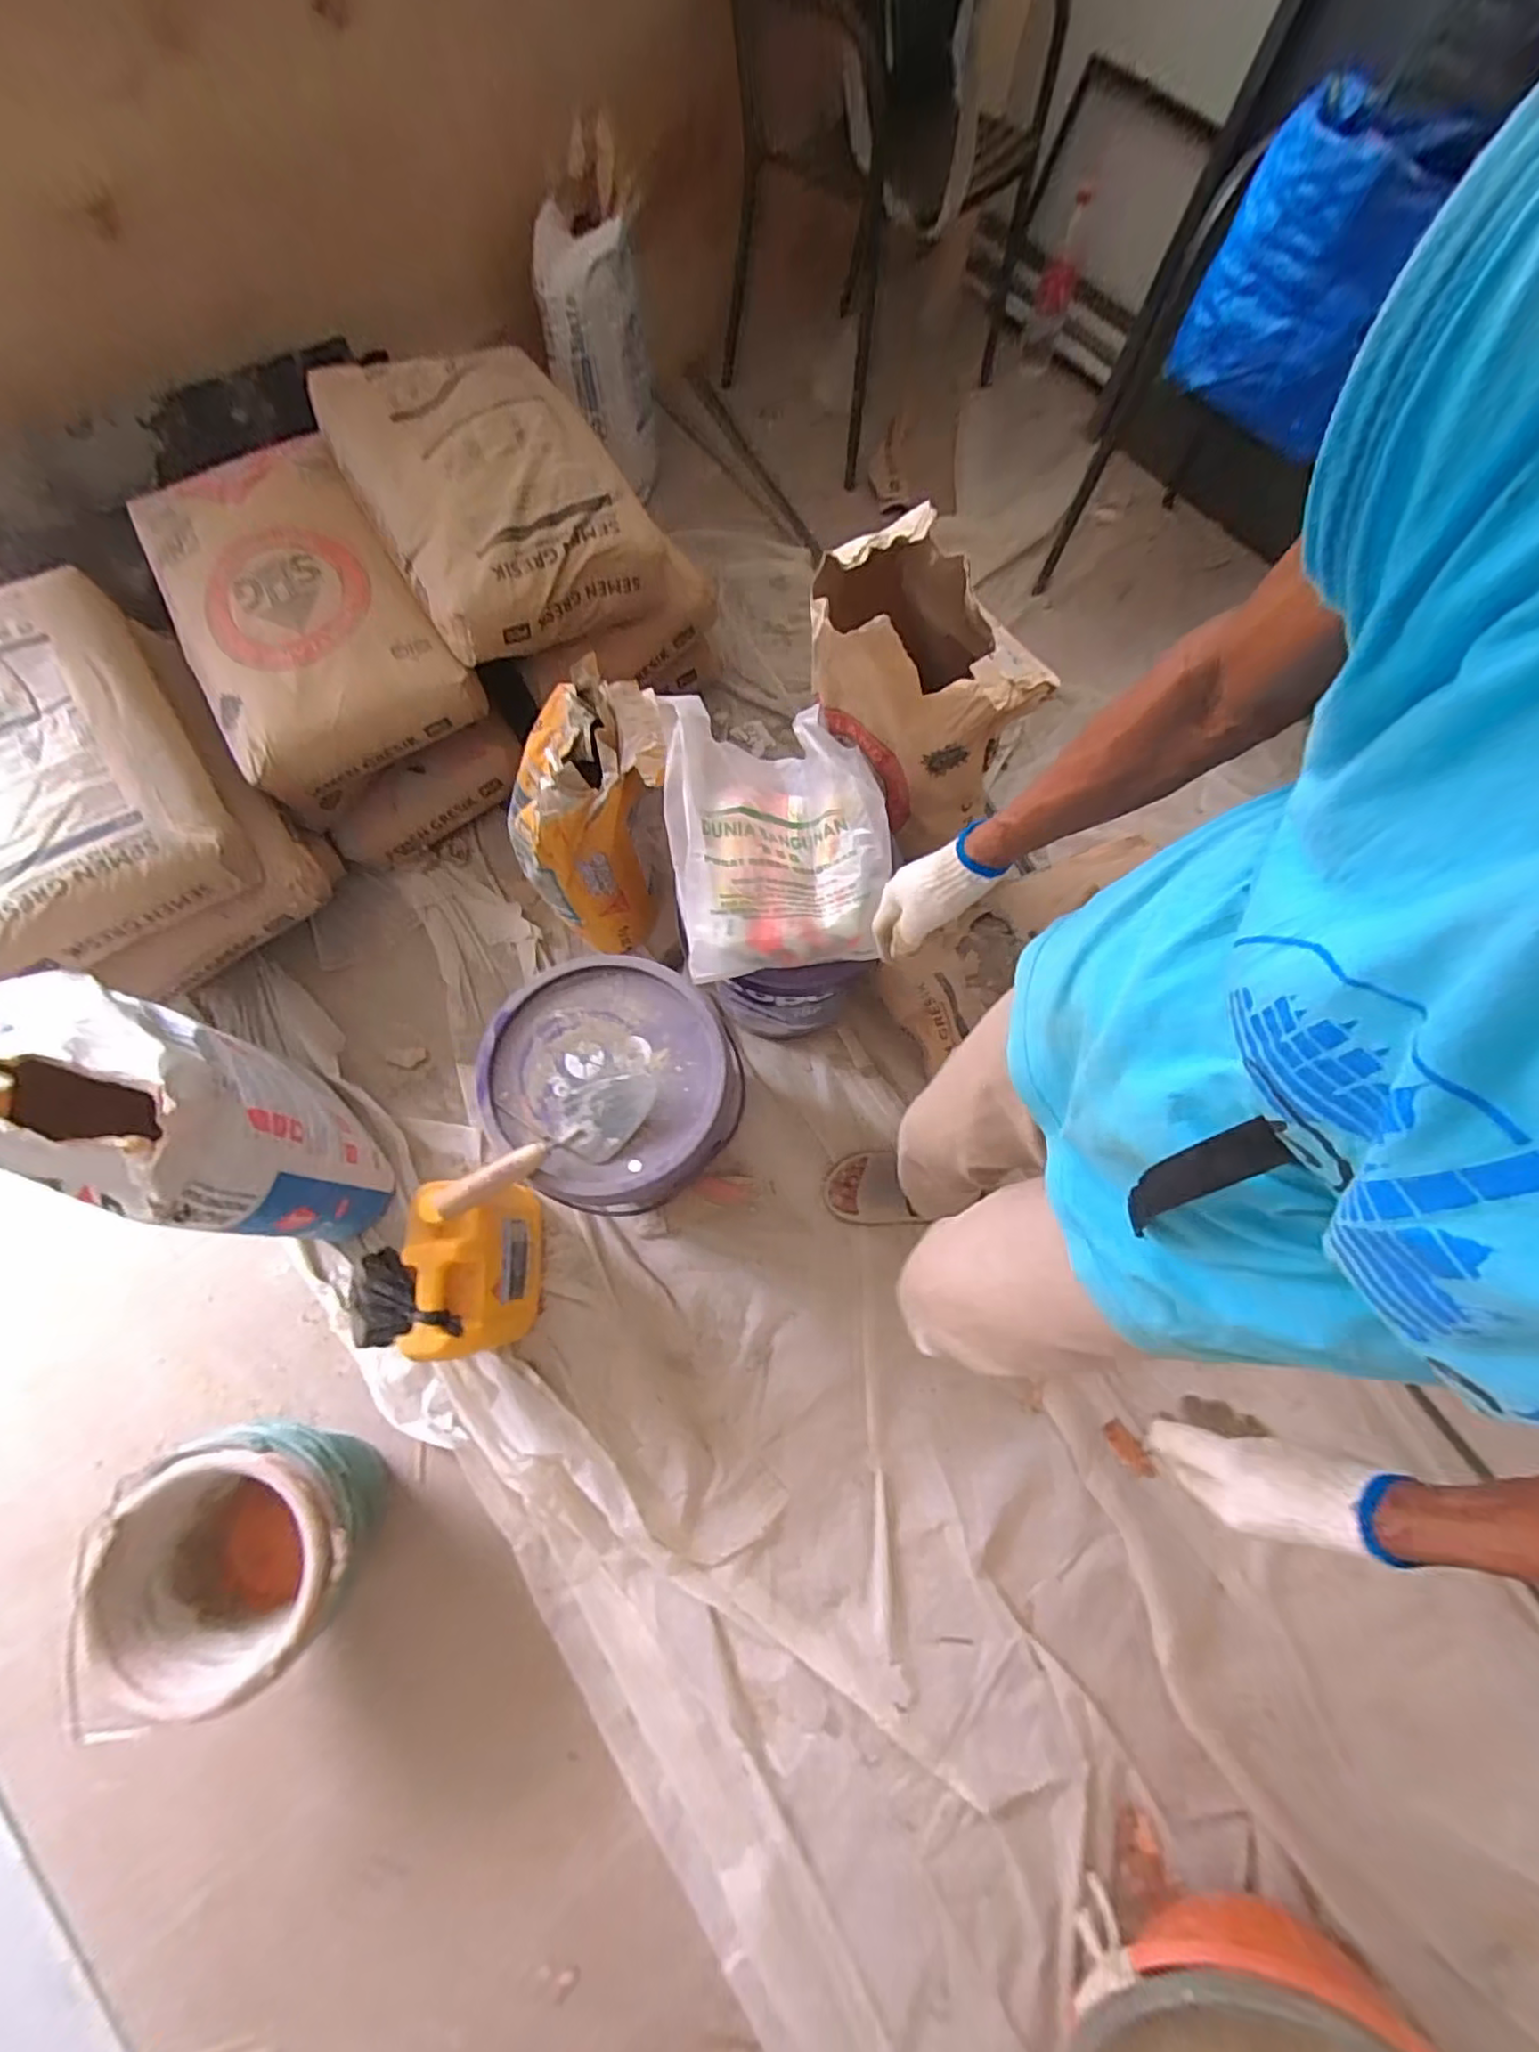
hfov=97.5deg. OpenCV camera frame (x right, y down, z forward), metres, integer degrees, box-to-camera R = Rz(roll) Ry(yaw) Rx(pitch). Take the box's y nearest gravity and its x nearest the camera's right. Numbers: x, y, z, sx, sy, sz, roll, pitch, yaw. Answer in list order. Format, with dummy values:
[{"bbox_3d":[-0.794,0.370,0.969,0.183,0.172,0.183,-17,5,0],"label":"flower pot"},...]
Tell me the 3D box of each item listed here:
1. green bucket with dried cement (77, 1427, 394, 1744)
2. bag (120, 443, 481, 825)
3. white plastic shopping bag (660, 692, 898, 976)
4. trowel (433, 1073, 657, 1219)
[{"bbox_3d":[-0.635,0.649,0.867,0.258,0.256,0.258,0,72,-1],"label":"green bucket with dried cement"},{"bbox_3d":[-0.774,-0.668,1.126,0.373,0.208,0.566,-31,76,-11],"label":"bag"},{"bbox_3d":[0.012,-0.249,0.843,0.268,0.129,0.335,-6,70,-3],"label":"white plastic shopping bag"},{"bbox_3d":[-0.252,0.143,0.789,0.268,0.052,0.095,-40,78,-13],"label":"trowel"}]

